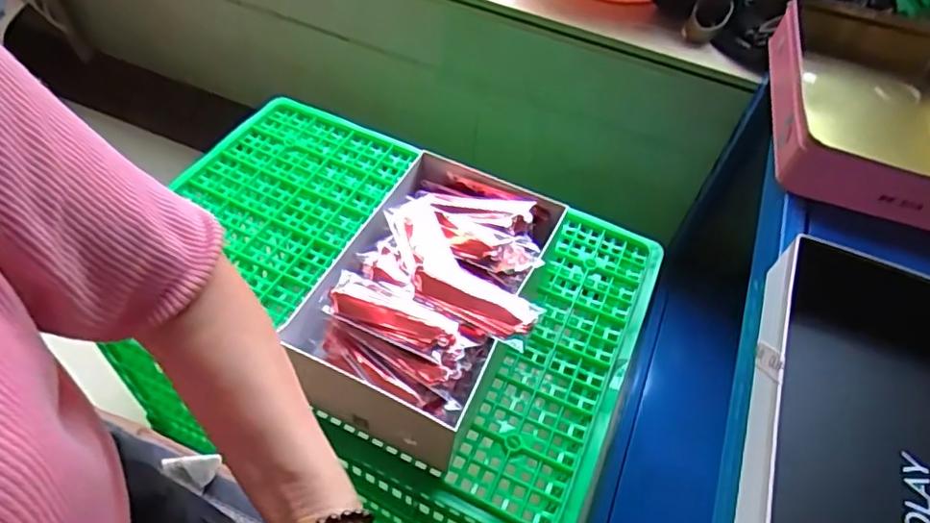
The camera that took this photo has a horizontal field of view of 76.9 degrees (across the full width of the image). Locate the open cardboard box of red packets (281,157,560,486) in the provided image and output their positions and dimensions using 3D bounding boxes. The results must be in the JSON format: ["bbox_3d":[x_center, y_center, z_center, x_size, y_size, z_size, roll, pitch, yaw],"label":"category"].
[{"bbox_3d":[-0.031,0.036,0.665,0.227,0.093,0.322,24,52,14],"label":"open cardboard box of red packets"}]

